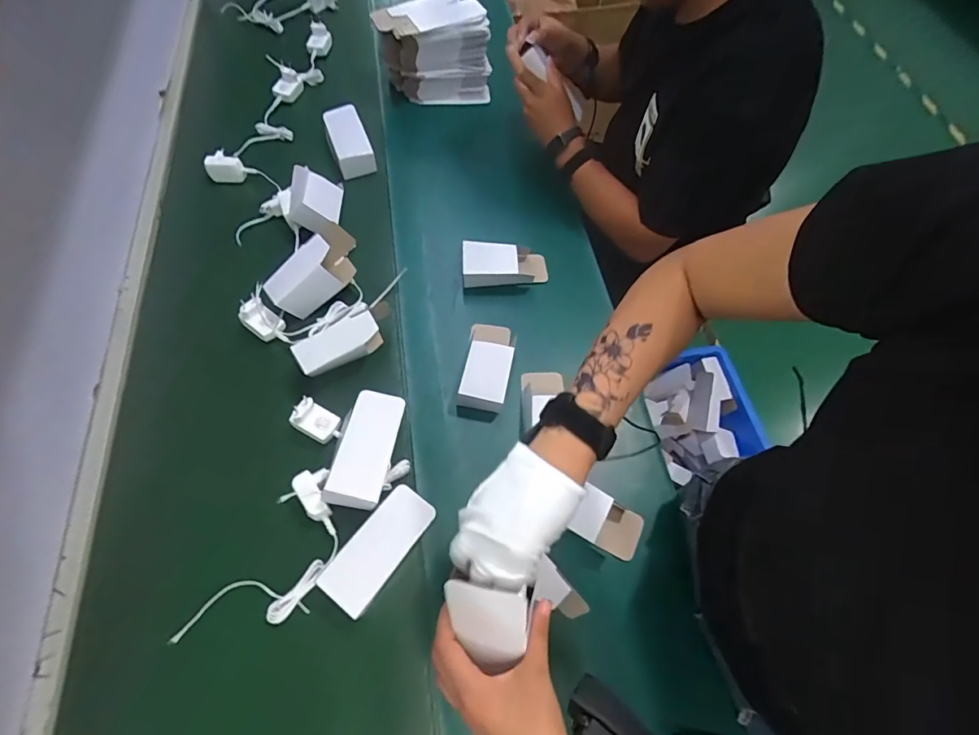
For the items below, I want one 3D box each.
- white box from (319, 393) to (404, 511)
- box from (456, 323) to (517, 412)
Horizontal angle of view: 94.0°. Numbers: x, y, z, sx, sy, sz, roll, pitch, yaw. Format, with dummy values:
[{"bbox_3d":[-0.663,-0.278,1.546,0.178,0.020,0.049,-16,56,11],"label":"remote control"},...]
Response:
[{"bbox_3d":[-0.162,0.106,0.603,0.068,0.029,0.148,20,72,-13],"label":"white box"},{"bbox_3d":[-0.002,-0.008,0.679,0.071,0.061,0.145,11,64,3],"label":"box"}]

